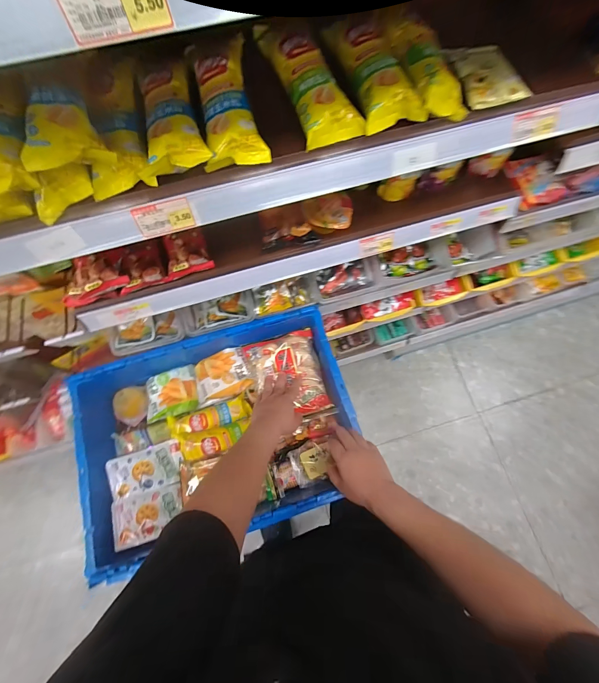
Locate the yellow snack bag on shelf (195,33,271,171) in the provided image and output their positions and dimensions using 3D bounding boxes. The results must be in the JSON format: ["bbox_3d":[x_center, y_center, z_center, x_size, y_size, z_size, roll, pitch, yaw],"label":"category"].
[{"bbox_3d":[-0.090,-0.295,0.392,0.073,0.037,0.155,-12,74,-3],"label":"yellow snack bag on shelf"}]

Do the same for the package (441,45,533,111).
[{"bbox_3d":[0.258,-0.376,0.436,0.085,0.012,0.111,-16,74,-5],"label":"package"}]

